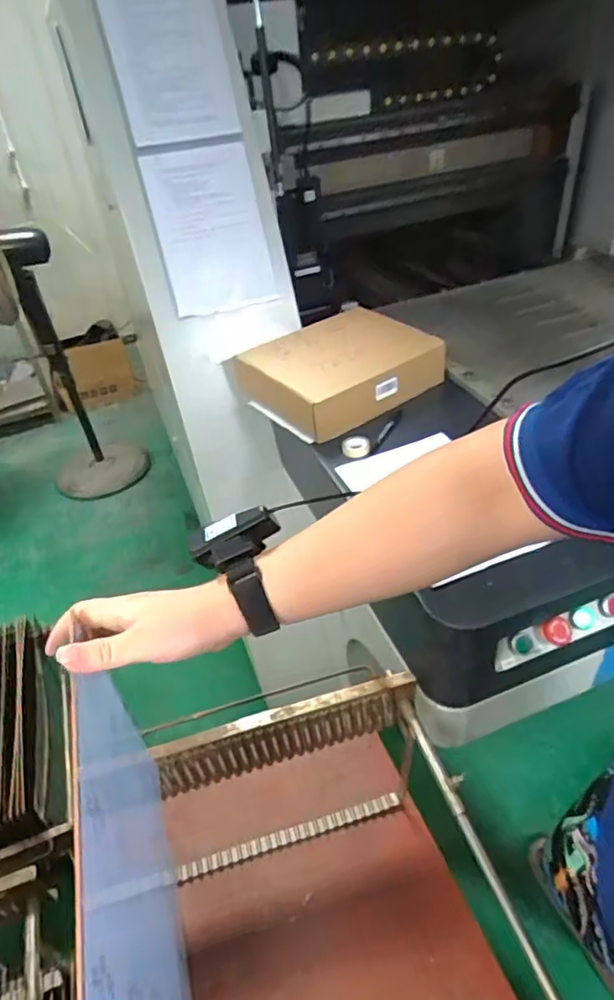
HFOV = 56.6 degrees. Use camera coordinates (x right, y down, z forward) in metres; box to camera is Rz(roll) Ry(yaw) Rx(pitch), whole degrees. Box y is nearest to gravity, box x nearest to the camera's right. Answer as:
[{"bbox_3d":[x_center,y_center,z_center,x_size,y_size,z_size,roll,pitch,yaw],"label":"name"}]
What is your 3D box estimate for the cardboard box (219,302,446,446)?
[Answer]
[{"bbox_3d":[0.067,-0.264,1.129,0.353,0.089,0.277,-24,42,-21],"label":"cardboard box"}]

